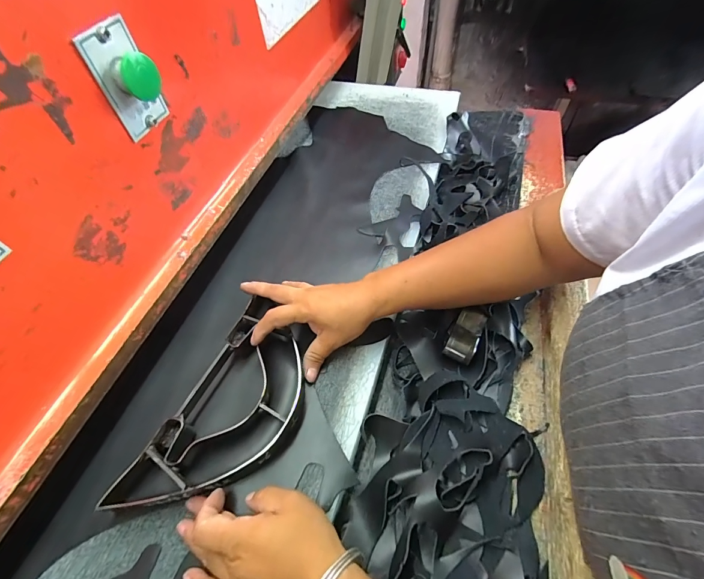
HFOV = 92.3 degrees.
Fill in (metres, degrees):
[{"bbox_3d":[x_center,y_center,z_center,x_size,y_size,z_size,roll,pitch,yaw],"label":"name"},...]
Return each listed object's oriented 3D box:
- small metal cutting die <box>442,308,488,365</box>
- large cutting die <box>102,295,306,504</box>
[{"bbox_3d":[0.139,0.055,0.416,0.037,0.017,0.069,24,59,18],"label":"small metal cutting die"},{"bbox_3d":[-0.125,0.131,0.359,0.124,0.041,0.240,23,59,17],"label":"large cutting die"}]

